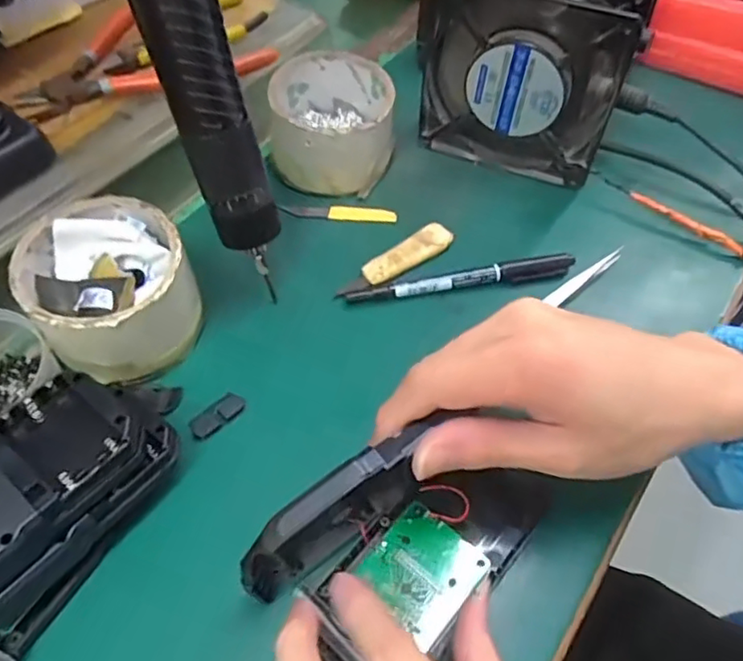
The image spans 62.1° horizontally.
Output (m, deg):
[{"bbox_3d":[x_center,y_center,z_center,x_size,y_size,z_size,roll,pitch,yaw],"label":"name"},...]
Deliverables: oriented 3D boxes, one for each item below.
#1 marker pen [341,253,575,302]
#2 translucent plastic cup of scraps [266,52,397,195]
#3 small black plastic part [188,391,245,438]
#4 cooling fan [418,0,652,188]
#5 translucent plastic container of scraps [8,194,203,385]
[{"bbox_3d":[0.053,-0.030,0.367,0.138,0.011,0.012,-9,55,-7],"label":"marker pen"},{"bbox_3d":[-0.025,-0.139,0.415,0.081,0.057,0.089,4,55,2],"label":"translucent plastic cup of scraps"},{"bbox_3d":[-0.080,0.043,0.318,0.029,0.004,0.014,-39,64,-24],"label":"small black plastic part"},{"bbox_3d":[0.091,-0.163,0.394,0.128,0.119,0.040,18,57,12],"label":"cooling fan"},{"bbox_3d":[-0.132,-0.018,0.321,0.077,0.065,0.085,-21,57,-15],"label":"translucent plastic container of scraps"}]

